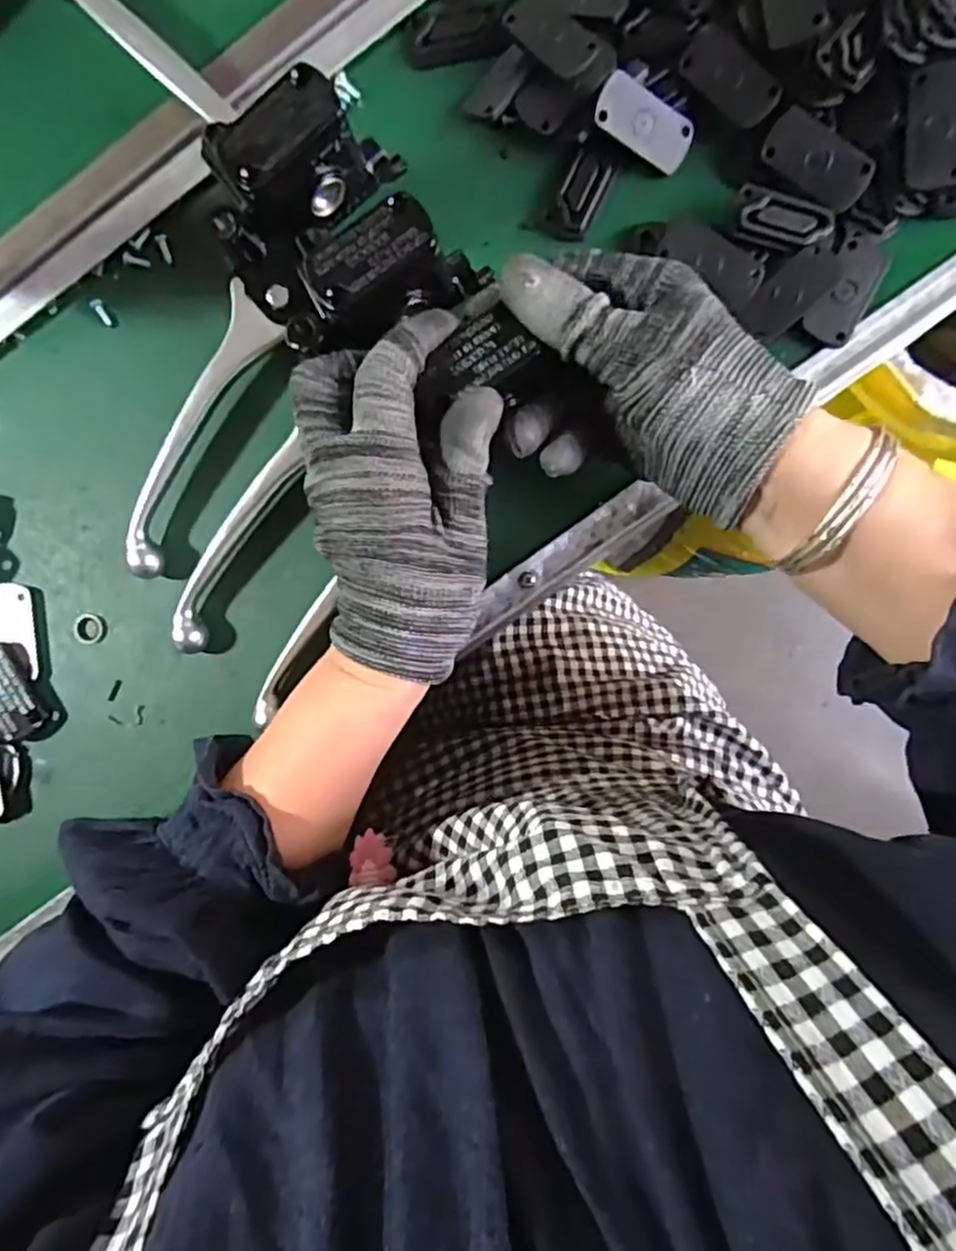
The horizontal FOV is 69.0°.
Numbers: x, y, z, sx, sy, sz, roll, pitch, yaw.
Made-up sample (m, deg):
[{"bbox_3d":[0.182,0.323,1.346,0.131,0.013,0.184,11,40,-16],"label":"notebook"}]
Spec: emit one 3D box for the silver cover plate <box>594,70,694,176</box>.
[{"bbox_3d":[0.077,-0.229,0.318,0.048,0.004,0.022,22,113,-21],"label":"silver cover plate"}]

